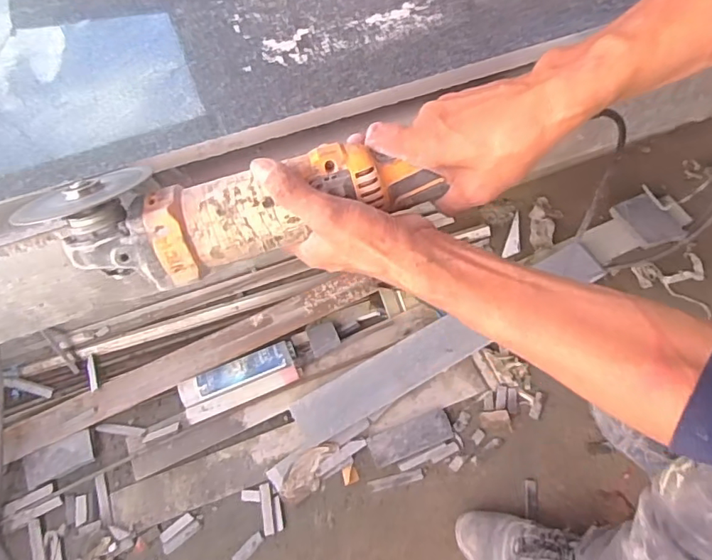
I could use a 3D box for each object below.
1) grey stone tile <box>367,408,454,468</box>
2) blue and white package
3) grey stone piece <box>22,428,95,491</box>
[{"bbox_3d":[0.112,0.321,1.070,0.171,0.004,0.065,-19,65,-9],"label":"grey stone tile"},{"bbox_3d":[-0.244,0.216,1.112,0.252,0.044,0.088,-21,66,-9],"label":"blue and white package"},{"bbox_3d":[-0.611,0.364,1.067,0.143,0.012,0.071,-22,66,-10],"label":"grey stone piece"}]

